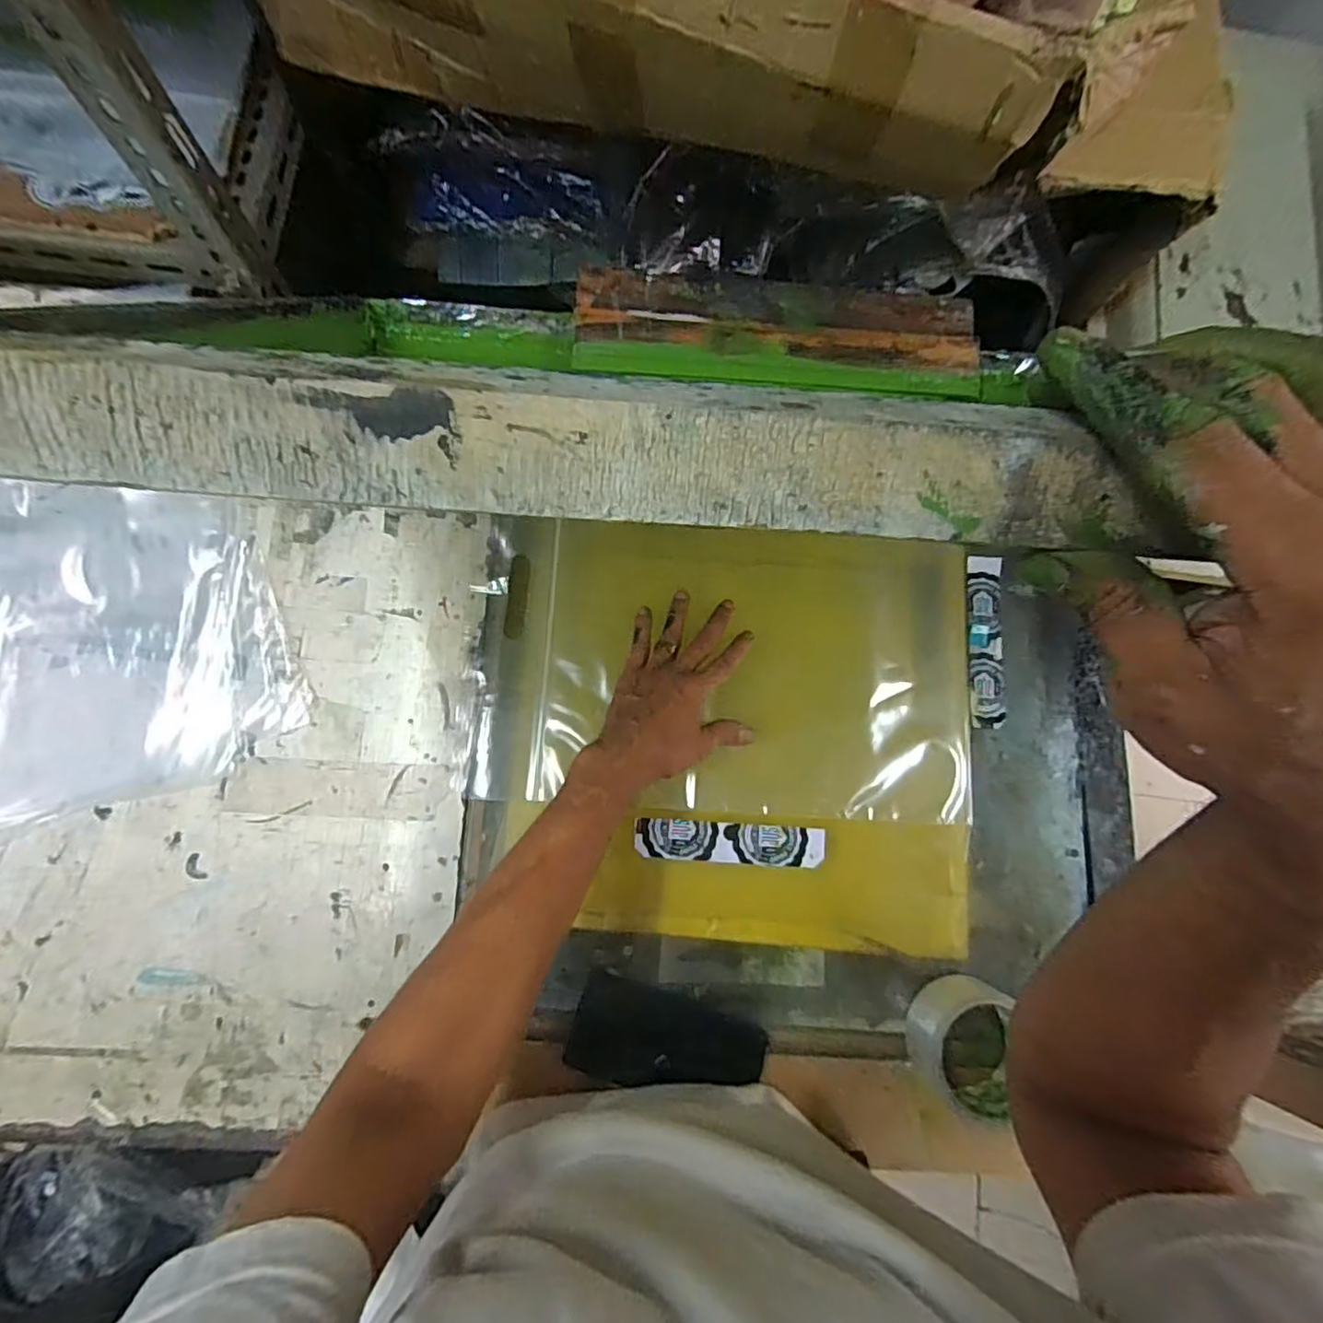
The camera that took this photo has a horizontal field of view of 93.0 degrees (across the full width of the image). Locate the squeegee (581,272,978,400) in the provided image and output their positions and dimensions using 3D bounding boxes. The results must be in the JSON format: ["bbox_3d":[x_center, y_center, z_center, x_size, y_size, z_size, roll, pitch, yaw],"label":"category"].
[{"bbox_3d":[0.095,-0.272,0.519,0.328,0.025,0.100,5,79,-3],"label":"squeegee"}]

